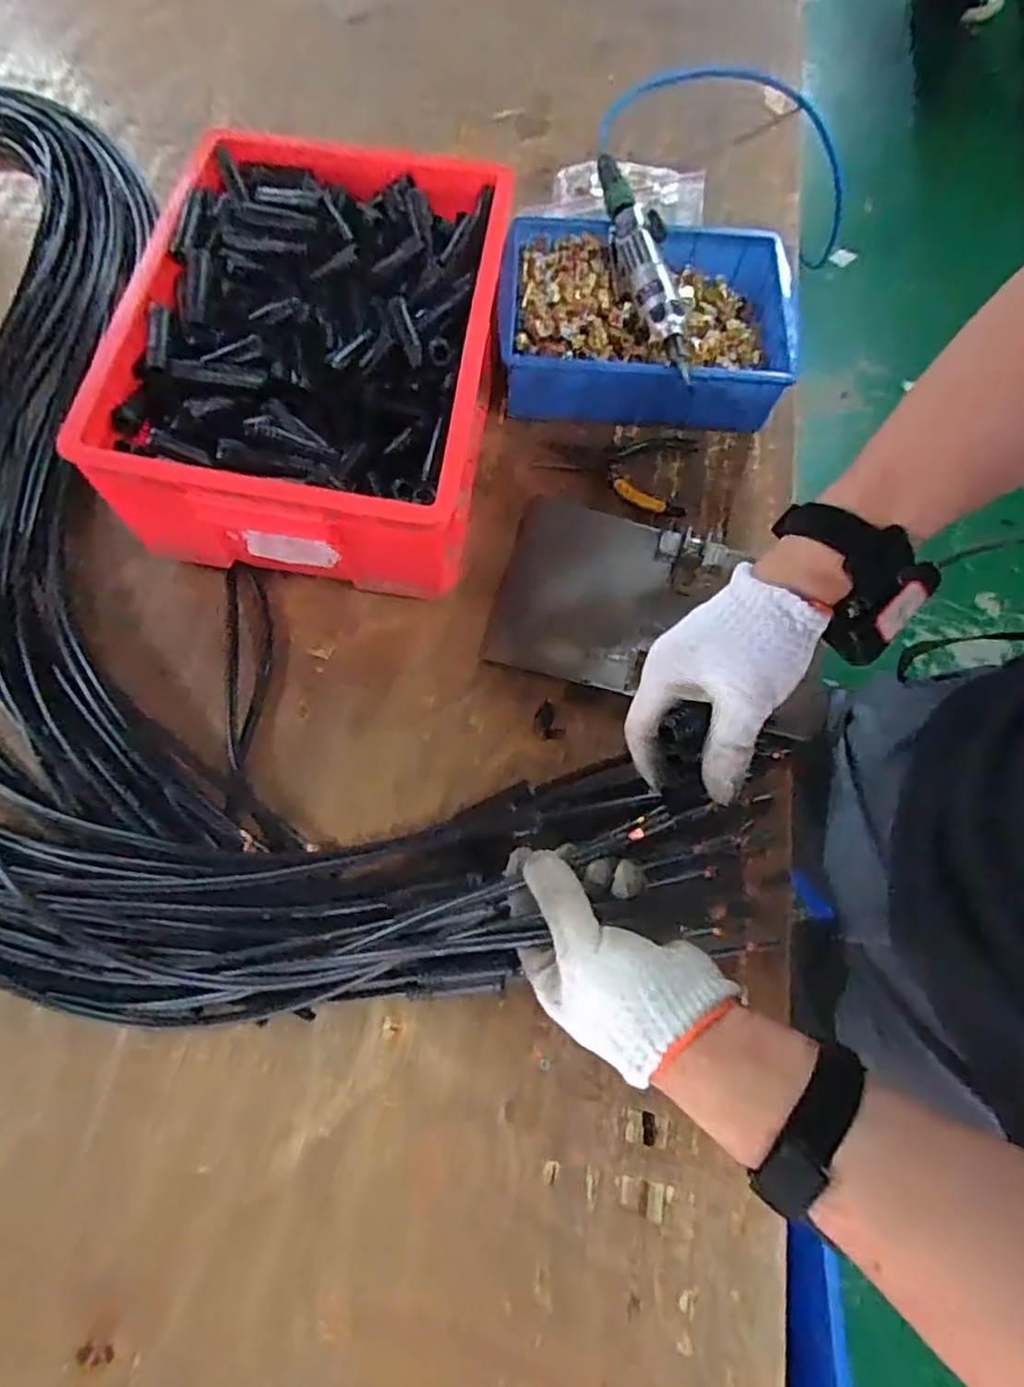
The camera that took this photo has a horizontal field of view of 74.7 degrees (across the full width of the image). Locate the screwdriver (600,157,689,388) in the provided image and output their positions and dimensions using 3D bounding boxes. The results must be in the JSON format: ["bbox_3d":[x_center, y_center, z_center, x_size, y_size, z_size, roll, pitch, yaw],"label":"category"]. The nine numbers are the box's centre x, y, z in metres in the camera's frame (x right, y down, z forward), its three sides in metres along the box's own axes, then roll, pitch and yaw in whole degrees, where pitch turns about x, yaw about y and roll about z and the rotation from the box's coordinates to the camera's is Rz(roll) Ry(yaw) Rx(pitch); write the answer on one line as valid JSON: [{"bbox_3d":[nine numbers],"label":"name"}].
[{"bbox_3d":[0.140,-0.441,0.682,0.061,0.039,0.278,-9,71,-4],"label":"screwdriver"}]

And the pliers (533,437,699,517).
[{"bbox_3d":[0.109,-0.238,0.702,0.164,0.014,0.102,8,71,2],"label":"pliers"}]

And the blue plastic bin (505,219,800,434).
[{"bbox_3d":[0.143,-0.396,0.724,0.301,0.087,0.211,6,71,1],"label":"blue plastic bin"}]

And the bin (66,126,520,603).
[{"bbox_3d":[-0.176,-0.314,0.640,0.300,0.146,0.412,7,71,1],"label":"bin"}]

